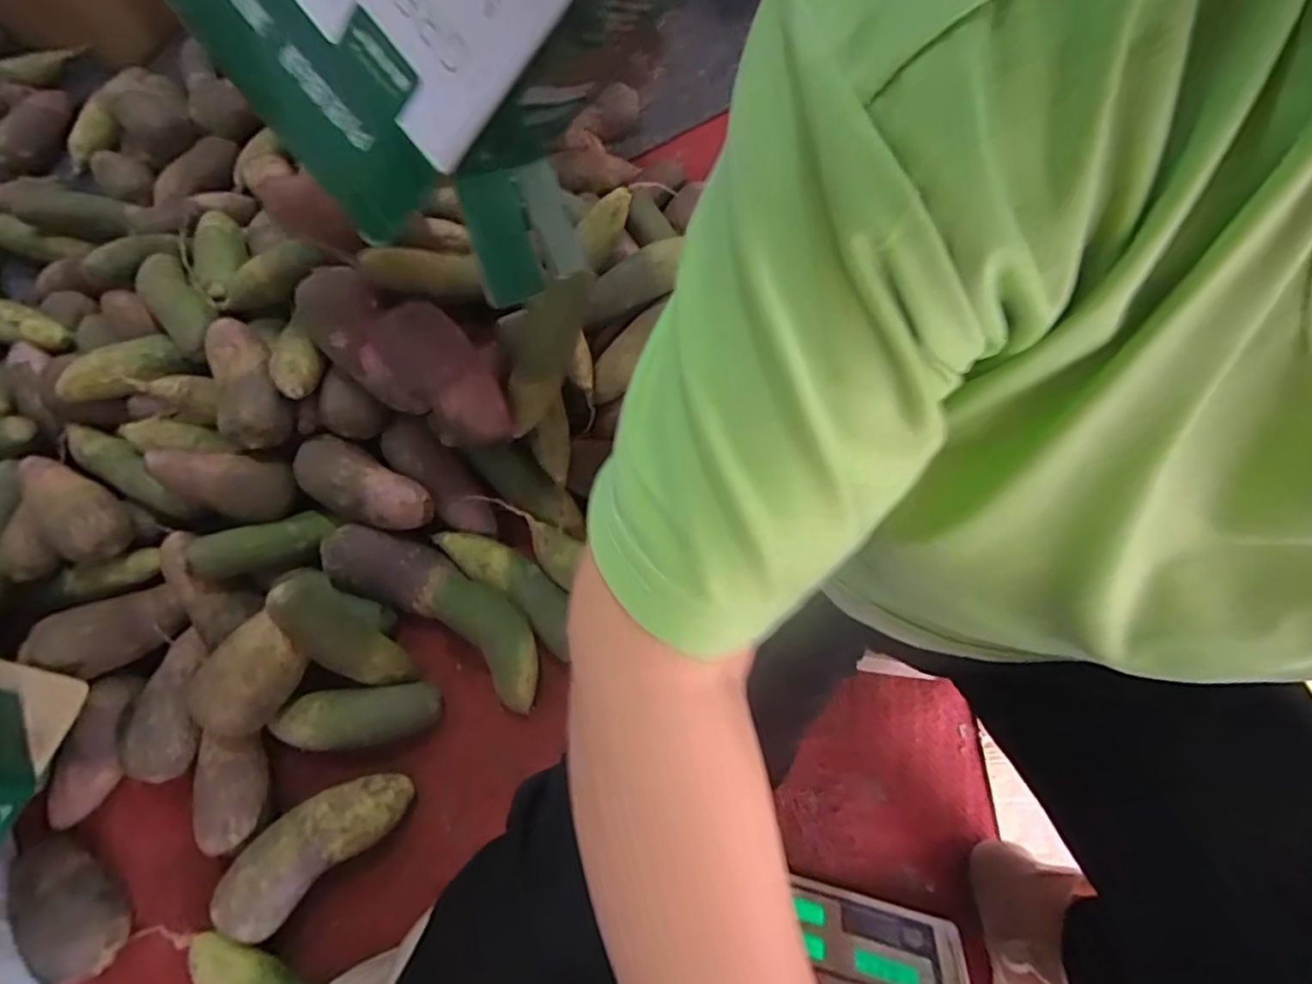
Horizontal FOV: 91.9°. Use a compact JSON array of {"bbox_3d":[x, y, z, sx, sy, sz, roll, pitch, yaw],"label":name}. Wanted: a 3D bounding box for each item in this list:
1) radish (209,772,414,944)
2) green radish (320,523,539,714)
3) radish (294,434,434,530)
[{"bbox_3d":[-0.339,0.348,0.631,0.187,0.060,0.079,-40,73,-14],"label":"radish"},{"bbox_3d":[-0.240,0.120,0.696,0.278,0.065,0.090,32,72,13],"label":"green radish"},{"bbox_3d":[-0.327,-0.004,0.710,0.154,0.055,0.068,25,71,10],"label":"radish"}]

